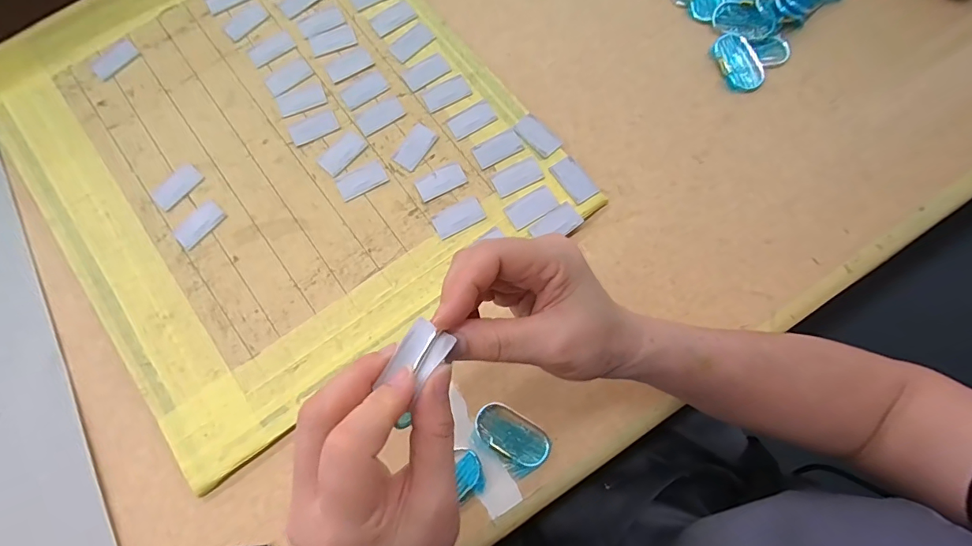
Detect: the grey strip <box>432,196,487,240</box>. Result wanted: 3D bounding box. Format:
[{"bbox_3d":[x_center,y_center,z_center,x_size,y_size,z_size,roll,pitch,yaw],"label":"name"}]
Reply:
[{"bbox_3d":[-0.023,-0.048,0.383,0.043,0.004,0.024,-27,79,-8],"label":"grey strip"}]

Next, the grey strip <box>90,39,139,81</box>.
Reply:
[{"bbox_3d":[-0.341,-0.198,0.415,0.025,0.004,0.041,43,79,8],"label":"grey strip"}]

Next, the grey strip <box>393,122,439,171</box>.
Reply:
[{"bbox_3d":[-0.061,-0.111,0.396,0.022,0.004,0.043,30,78,5],"label":"grey strip"}]

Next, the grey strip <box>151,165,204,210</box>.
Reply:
[{"bbox_3d":[-0.265,-0.075,0.389,0.022,0.004,0.042,41,79,8],"label":"grey strip"}]

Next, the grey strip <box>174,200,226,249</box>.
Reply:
[{"bbox_3d":[-0.240,-0.042,0.378,0.023,0.004,0.042,41,79,8],"label":"grey strip"}]

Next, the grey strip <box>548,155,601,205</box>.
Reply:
[{"bbox_3d":[0.076,-0.080,0.390,0.023,0.005,0.041,-33,80,-9],"label":"grey strip"}]

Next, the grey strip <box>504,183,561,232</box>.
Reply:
[{"bbox_3d":[0.039,-0.056,0.382,0.043,0.004,0.024,-30,79,-8],"label":"grey strip"}]

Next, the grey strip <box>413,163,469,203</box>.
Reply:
[{"bbox_3d":[-0.039,-0.080,0.392,0.042,0.004,0.023,-27,79,-8],"label":"grey strip"}]

